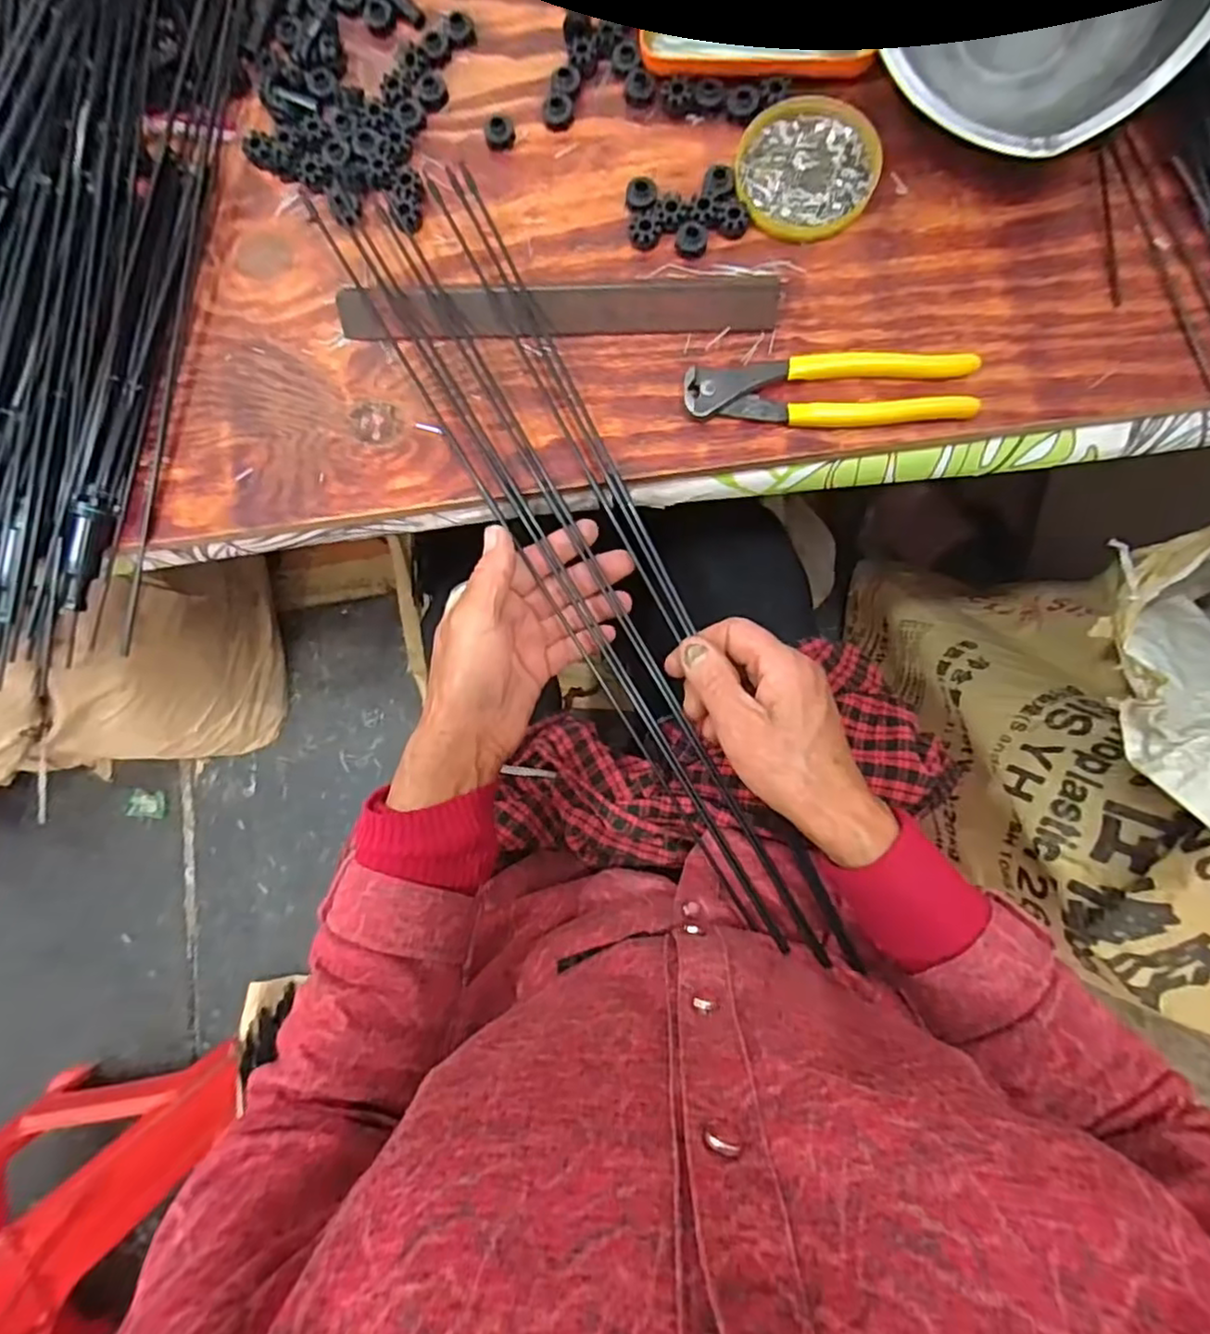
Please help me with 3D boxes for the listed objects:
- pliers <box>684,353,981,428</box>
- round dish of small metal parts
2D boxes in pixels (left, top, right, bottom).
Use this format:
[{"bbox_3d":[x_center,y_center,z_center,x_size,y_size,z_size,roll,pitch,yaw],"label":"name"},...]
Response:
[{"bbox_3d":[0.130,-0.162,0.389,0.162,0.014,0.043,1,85,4],"label":"pliers"},{"bbox_3d":[0.122,-0.301,0.403,0.081,0.009,0.090,11,86,5],"label":"round dish of small metal parts"}]

